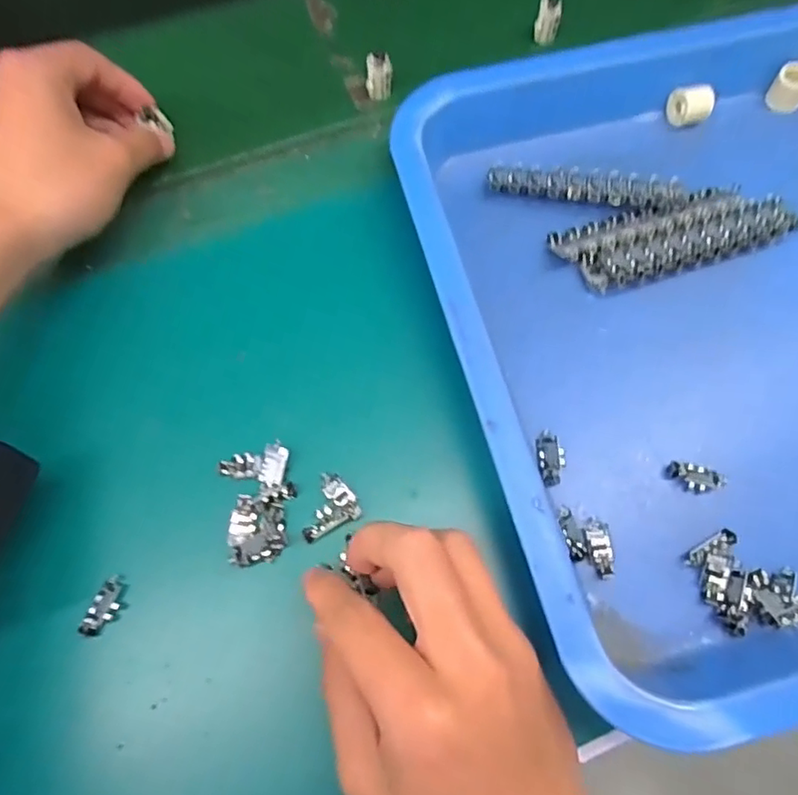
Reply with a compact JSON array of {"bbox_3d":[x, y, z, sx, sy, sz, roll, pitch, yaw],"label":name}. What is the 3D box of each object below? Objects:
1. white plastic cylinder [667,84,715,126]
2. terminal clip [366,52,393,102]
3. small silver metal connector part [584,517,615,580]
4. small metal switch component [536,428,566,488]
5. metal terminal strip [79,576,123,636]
[{"bbox_3d":[0.176,-0.175,0.351,0.020,0.022,0.019,-25,71,-10],"label":"white plastic cylinder"},{"bbox_3d":[-0.012,-0.199,0.362,0.016,0.026,0.010,0,69,0],"label":"terminal clip"},{"bbox_3d":[0.093,0.069,0.267,0.012,0.007,0.027,-5,69,-2],"label":"small silver metal connector part"},{"bbox_3d":[0.074,0.029,0.281,0.013,0.005,0.028,-2,69,-1],"label":"small metal switch component"},{"bbox_3d":[-0.132,0.094,0.258,0.011,0.005,0.025,17,70,6],"label":"metal terminal strip"}]

